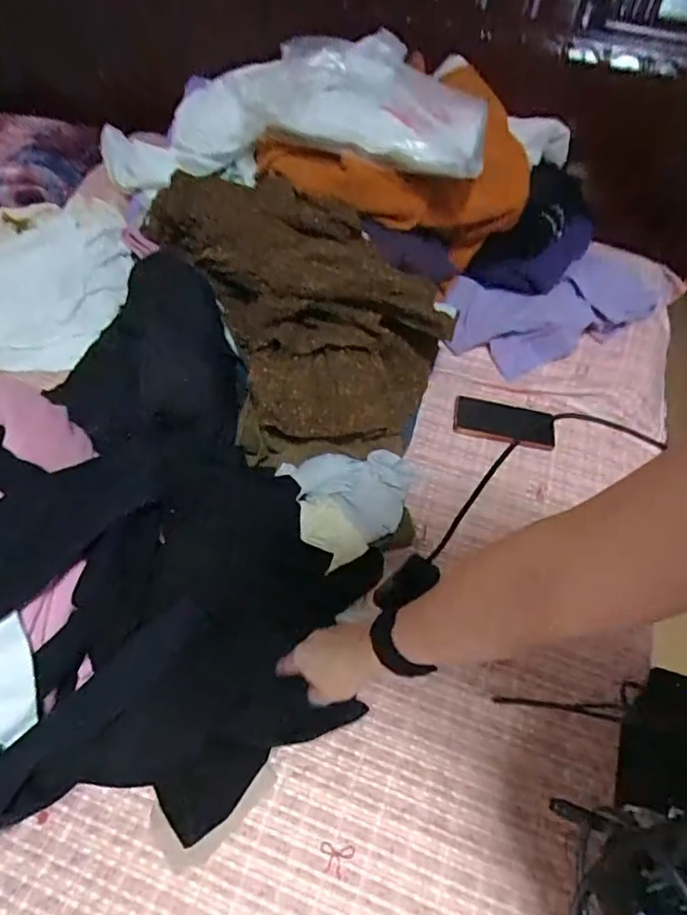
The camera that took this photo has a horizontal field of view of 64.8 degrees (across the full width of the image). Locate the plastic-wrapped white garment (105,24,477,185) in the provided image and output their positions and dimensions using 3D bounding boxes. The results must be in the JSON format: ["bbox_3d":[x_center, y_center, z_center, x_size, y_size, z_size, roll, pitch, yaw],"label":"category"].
[{"bbox_3d":[-0.137,-0.514,0.823,0.691,0.146,0.172,19,50,35],"label":"plastic-wrapped white garment"}]

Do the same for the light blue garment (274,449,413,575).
[{"bbox_3d":[0.022,0.067,0.727,0.180,0.061,0.151,-15,56,-15],"label":"light blue garment"}]

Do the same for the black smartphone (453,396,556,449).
[{"bbox_3d":[0.262,-0.061,0.886,0.161,0.014,0.088,10,53,3],"label":"black smartphone"}]

